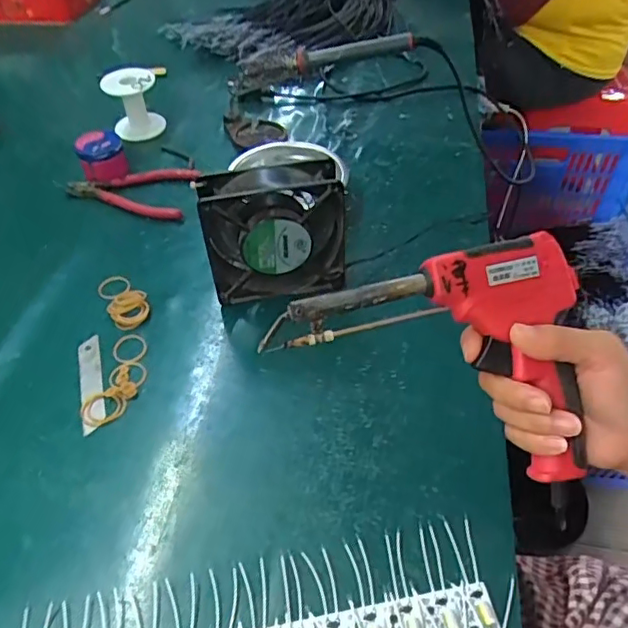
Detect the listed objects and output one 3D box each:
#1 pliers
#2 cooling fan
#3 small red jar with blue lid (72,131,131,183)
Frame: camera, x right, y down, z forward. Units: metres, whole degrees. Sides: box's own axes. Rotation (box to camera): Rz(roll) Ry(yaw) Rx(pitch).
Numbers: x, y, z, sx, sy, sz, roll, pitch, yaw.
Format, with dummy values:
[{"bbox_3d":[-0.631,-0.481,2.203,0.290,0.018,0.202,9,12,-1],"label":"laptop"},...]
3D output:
[{"bbox_3d":[-0.216,-0.147,0.666,0.150,0.016,0.082,8,43,8],"label":"pliers"},{"bbox_3d":[-0.036,-0.073,0.520,0.121,0.121,0.047,-8,43,-9],"label":"cooling fan"},{"bbox_3d":[-0.253,-0.188,0.682,0.051,0.047,0.059,-16,45,-18],"label":"small red jar with blue lid"}]

